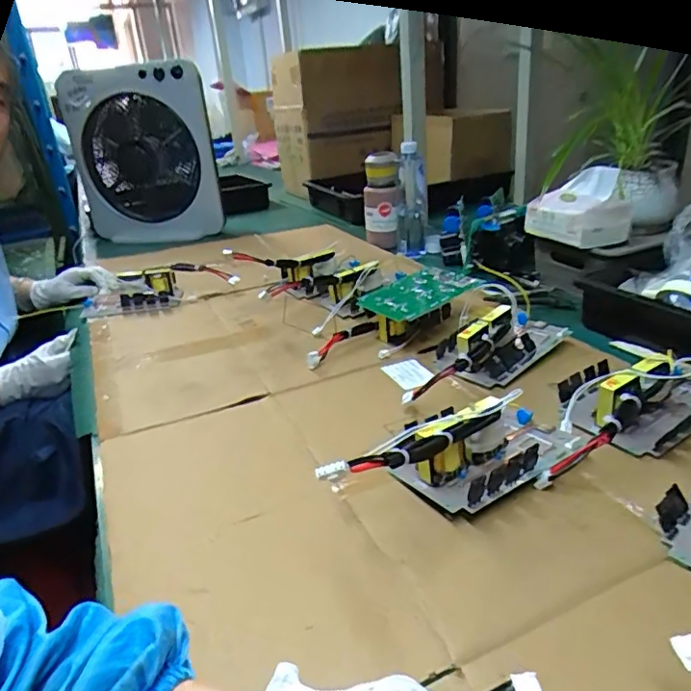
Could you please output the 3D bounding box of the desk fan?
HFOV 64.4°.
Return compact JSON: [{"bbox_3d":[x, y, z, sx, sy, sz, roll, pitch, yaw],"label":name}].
[{"bbox_3d":[-0.553,-0.520,1.502,0.409,0.445,0.120,-3,12,15],"label":"desk fan"}]

